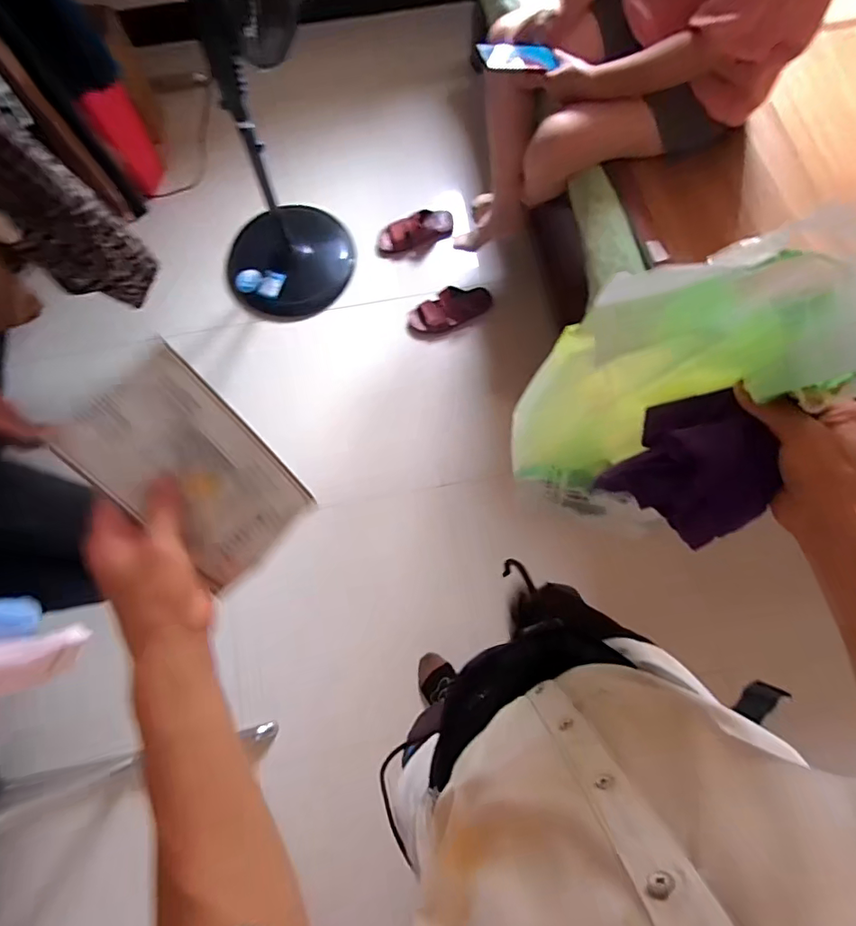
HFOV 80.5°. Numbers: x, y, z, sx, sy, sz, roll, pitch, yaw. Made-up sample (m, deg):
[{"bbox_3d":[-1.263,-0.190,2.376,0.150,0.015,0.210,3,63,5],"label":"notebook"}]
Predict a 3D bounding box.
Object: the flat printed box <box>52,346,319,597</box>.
[{"bbox_3d":[-0.169,0.008,0.364,0.102,0.011,0.158,-41,106,1],"label":"flat printed box"}]

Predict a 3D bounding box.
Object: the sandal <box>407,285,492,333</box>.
[{"bbox_3d":[0.075,-0.451,1.469,0.260,0.066,0.101,-26,76,-7],"label":"sandal"}]

